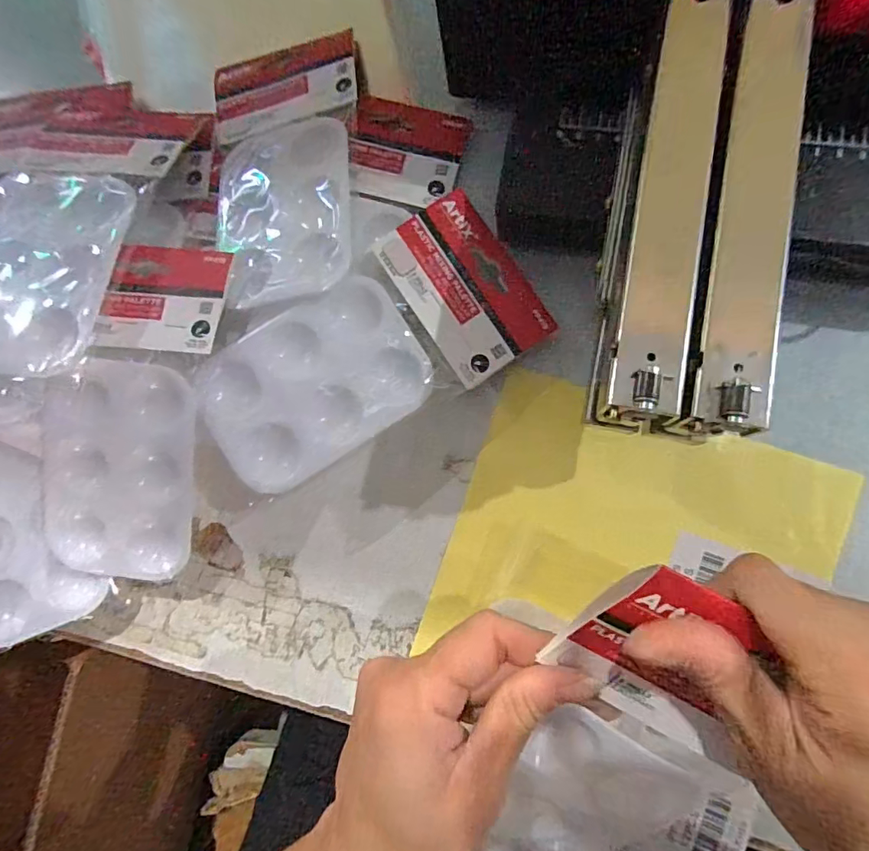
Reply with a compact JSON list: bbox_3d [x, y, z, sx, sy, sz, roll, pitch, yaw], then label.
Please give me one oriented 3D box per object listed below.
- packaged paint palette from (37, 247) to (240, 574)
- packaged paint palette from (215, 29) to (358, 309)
[{"bbox_3d":[-0.173,-0.009,0.276,0.087,0.030,0.188,11,87,9],"label":"packaged paint palette"},{"bbox_3d":[-0.091,-0.159,0.302,0.093,0.012,0.182,-9,72,7],"label":"packaged paint palette"}]

